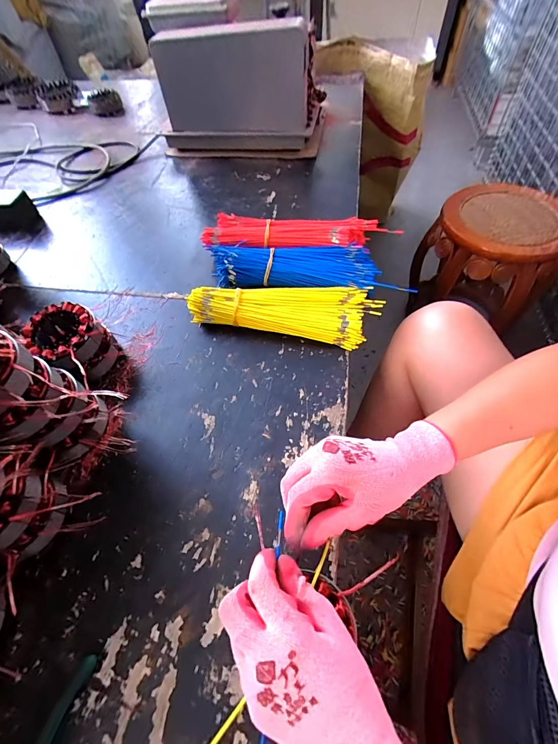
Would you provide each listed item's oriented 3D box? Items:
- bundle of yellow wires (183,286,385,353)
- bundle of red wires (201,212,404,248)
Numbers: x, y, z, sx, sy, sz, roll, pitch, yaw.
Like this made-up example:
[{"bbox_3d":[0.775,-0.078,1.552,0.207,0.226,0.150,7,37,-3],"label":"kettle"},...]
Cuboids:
[{"bbox_3d":[0.007,-0.090,0.485,0.255,0.042,0.081,9,58,8],"label":"bundle of yellow wires"},{"bbox_3d":[0.034,-0.217,0.563,0.312,0.048,0.073,6,57,6],"label":"bundle of red wires"}]

